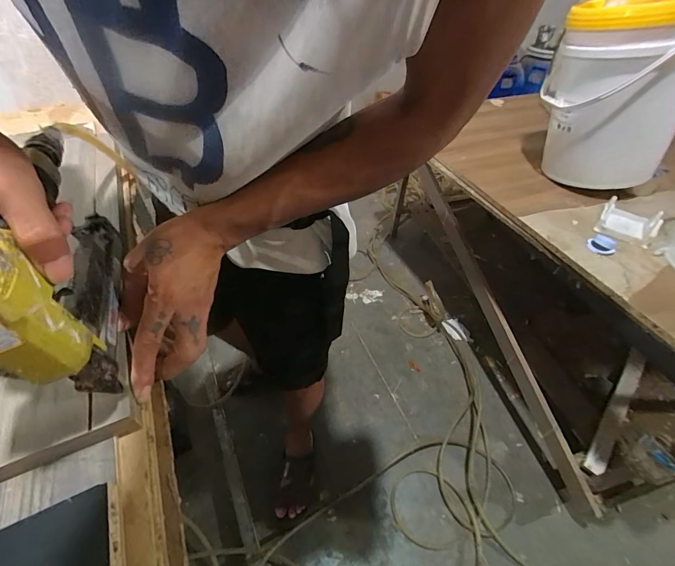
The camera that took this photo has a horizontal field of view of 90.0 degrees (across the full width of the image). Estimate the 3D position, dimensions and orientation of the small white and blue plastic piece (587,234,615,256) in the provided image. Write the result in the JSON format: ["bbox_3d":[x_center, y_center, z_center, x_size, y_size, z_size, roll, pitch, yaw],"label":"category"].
[{"bbox_3d":[0.565,-0.082,0.722,0.049,0.023,0.060,23,50,19],"label":"small white and blue plastic piece"}]

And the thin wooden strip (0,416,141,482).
[{"bbox_3d":[-0.263,0.141,0.223,0.235,0.016,0.006,-18,50,-18],"label":"thin wooden strip"}]

